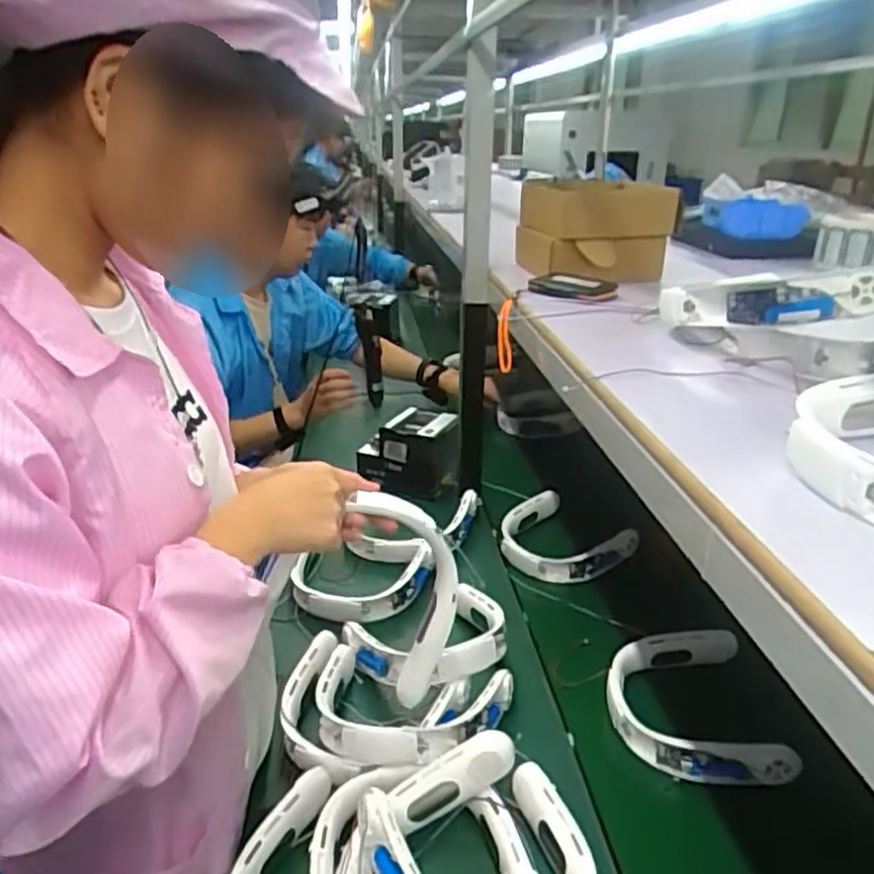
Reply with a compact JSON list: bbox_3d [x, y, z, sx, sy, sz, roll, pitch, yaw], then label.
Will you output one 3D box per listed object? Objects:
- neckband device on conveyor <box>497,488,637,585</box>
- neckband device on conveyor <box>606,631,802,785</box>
[{"bbox_3d":[0.224,0.191,1.324,0.194,0.073,0.213,-15,27,-32],"label":"neckband device on conveyor"},{"bbox_3d":[0.336,0.357,0.958,0.213,0.060,0.227,0,23,0],"label":"neckband device on conveyor"}]

